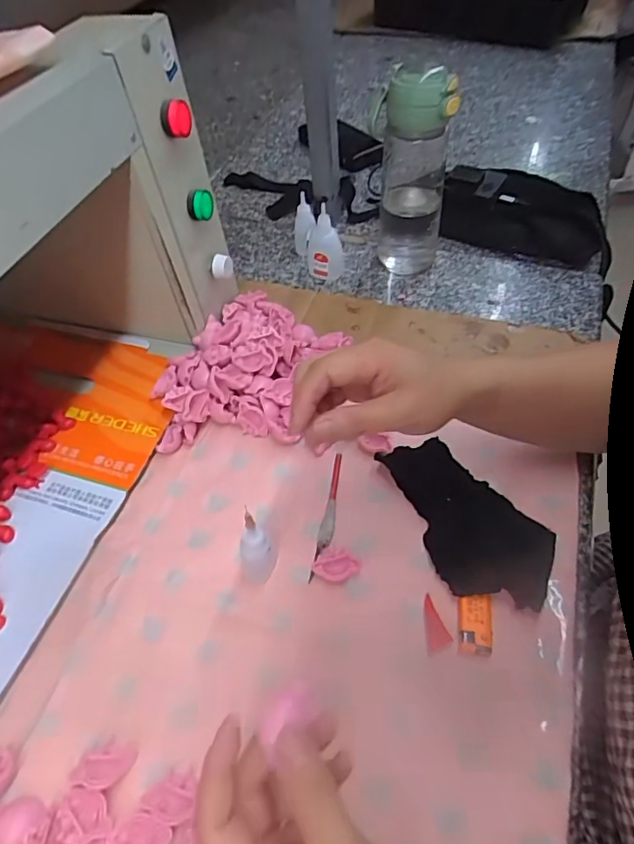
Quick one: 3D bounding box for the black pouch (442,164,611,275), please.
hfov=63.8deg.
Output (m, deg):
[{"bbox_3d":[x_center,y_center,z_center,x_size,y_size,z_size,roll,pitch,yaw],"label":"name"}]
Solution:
[{"bbox_3d":[0.279,-0.280,0.668,0.215,0.047,0.147,20,58,18],"label":"black pouch"}]

